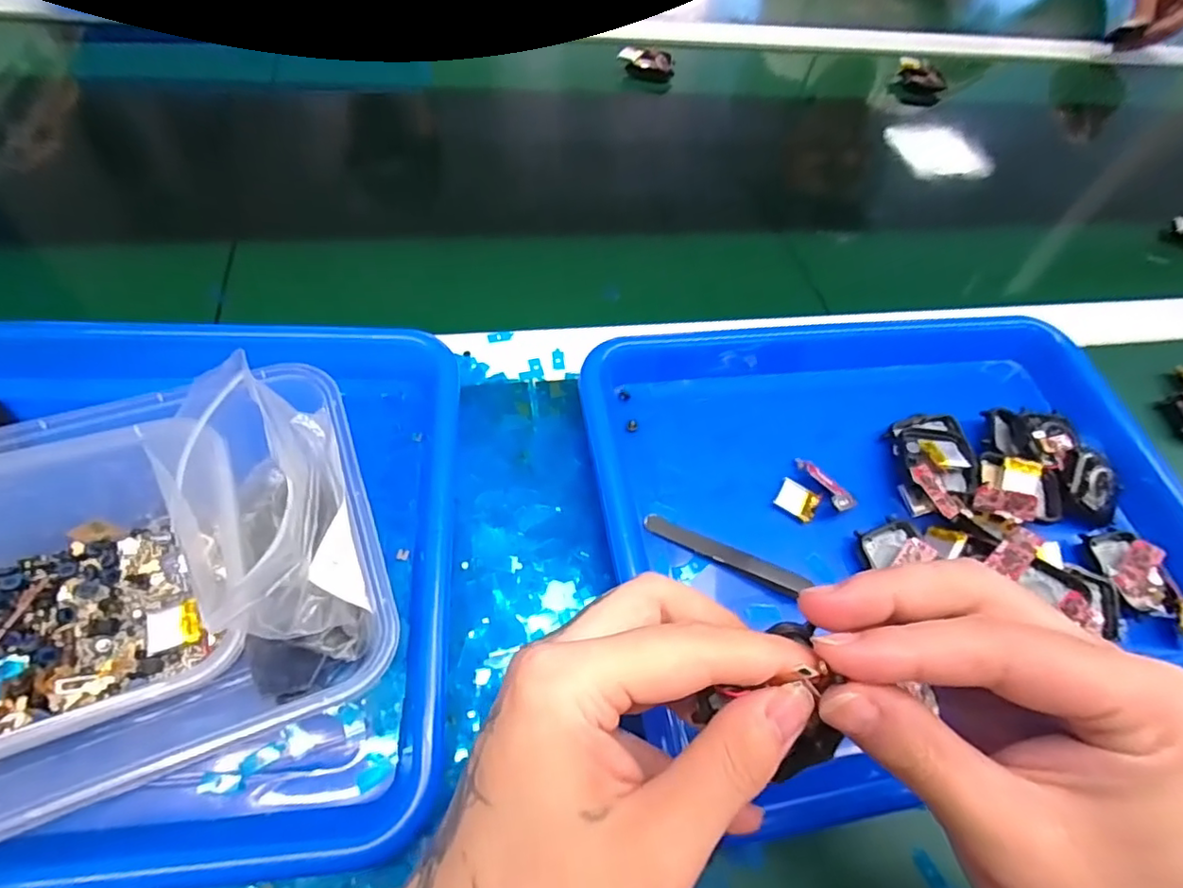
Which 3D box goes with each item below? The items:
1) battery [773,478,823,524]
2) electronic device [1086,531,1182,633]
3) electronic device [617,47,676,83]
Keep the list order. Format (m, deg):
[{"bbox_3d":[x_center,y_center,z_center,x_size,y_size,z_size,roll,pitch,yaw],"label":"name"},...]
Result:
[{"bbox_3d":[0.114,0.031,0.317,0.021,0.005,0.019,33,61,12],"label":"battery"},{"bbox_3d":[0.302,0.074,0.314,0.032,0.018,0.056,-18,64,-17],"label":"electronic device"},{"bbox_3d":[0.056,-0.382,0.573,0.054,0.022,0.027,9,59,-2],"label":"electronic device"}]

